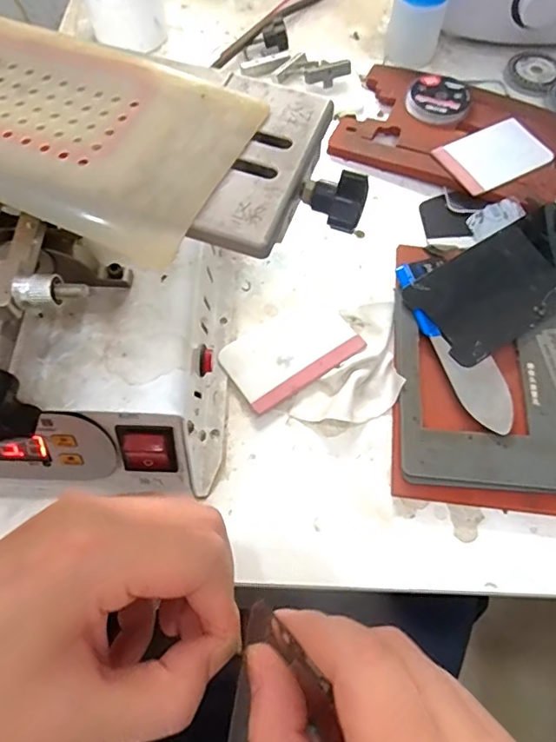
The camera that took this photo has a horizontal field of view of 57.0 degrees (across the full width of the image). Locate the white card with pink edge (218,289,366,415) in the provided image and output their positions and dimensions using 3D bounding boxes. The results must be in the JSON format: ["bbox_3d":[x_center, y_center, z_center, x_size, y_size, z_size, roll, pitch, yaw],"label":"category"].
[{"bbox_3d":[0.008,-0.013,0.315,0.080,0.005,0.051,-34,69,-16],"label":"white card with pink edge"}]

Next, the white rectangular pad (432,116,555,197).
[{"bbox_3d":[0.160,-0.158,0.377,0.080,0.008,0.051,-26,67,-13],"label":"white rectangular pad"}]

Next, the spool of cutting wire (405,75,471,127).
[{"bbox_3d":[0.125,-0.211,0.401,0.046,0.012,0.048,0,63,0],"label":"spool of cutting wire"}]

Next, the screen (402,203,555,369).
[{"bbox_3d":[0.149,-0.058,0.326,0.131,0.007,0.064,-30,68,-15],"label":"screen"}]

